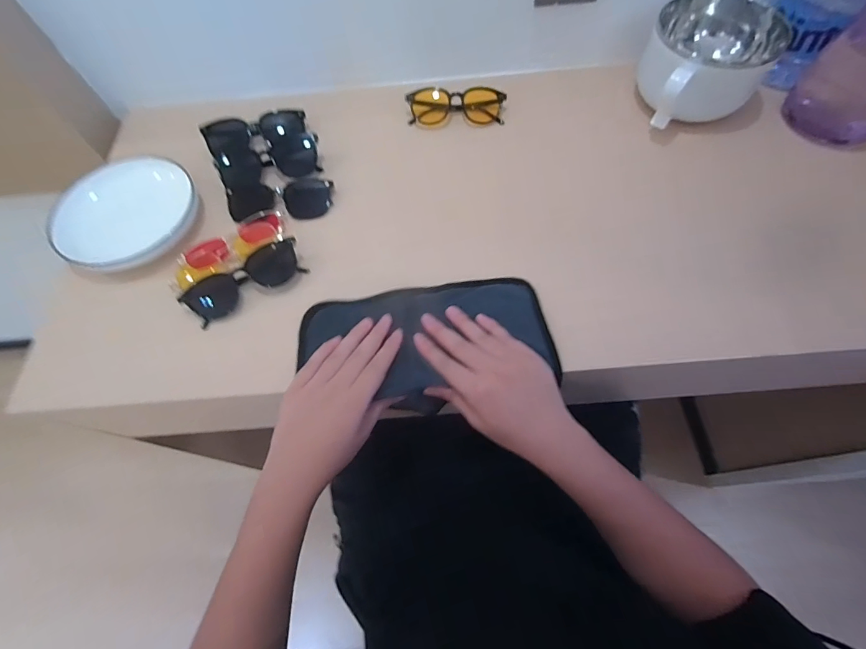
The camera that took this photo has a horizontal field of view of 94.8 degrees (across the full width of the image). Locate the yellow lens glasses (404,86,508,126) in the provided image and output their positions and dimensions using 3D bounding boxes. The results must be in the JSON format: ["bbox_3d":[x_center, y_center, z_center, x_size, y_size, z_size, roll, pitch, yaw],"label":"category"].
[{"bbox_3d":[0.033,-0.317,0.575,0.138,0.028,0.049,3,65,4],"label":"yellow lens glasses"}]

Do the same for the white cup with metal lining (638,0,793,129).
[{"bbox_3d":[0.365,-0.340,0.522,0.155,0.093,0.130,-2,64,2],"label":"white cup with metal lining"}]

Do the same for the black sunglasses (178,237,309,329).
[{"bbox_3d":[-0.219,-0.052,0.465,0.141,0.035,0.048,-32,67,-12],"label":"black sunglasses"}]

